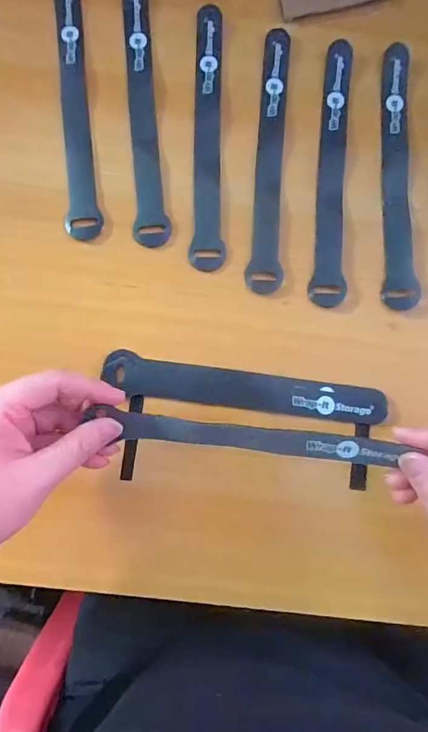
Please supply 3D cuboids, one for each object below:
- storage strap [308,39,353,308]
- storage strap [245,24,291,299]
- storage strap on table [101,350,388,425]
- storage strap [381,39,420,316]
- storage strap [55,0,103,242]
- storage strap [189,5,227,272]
[{"bbox_3d":[0.090,-0.149,0.330,0.024,0.005,0.210,4,82,0],"label":"storage strap"},{"bbox_3d":[0.045,-0.159,0.330,0.025,0.004,0.213,5,82,0],"label":"storage strap"},{"bbox_3d":[0.022,0.017,0.307,0.195,0.006,0.028,9,82,0],"label":"storage strap on table"},{"bbox_3d":[0.142,-0.148,0.332,0.023,0.005,0.213,3,82,0],"label":"storage strap"},{"bbox_3d":[-0.104,-0.199,0.329,0.025,0.007,0.214,-5,82,-2],"label":"storage strap"},{"bbox_3d":[-0.005,-0.177,0.331,0.024,0.004,0.214,0,82,-1],"label":"storage strap"}]

